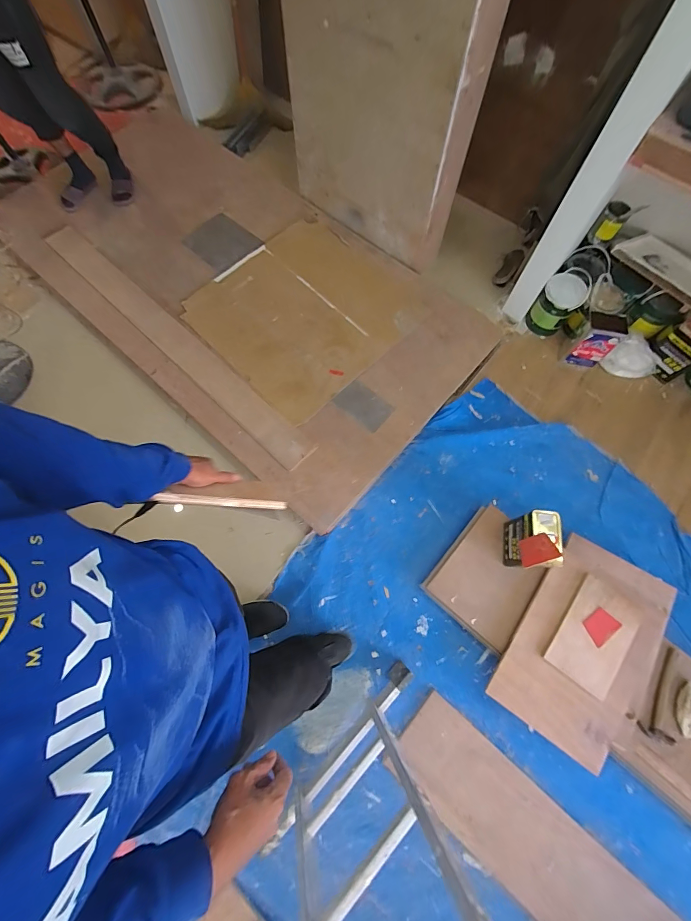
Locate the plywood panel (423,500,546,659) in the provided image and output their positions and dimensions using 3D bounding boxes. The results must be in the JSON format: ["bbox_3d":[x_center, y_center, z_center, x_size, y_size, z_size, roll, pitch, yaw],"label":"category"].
[{"bbox_3d":[0.528,0.418,1.368,0.330,0.039,0.409,37,84,22],"label":"plywood panel"}]

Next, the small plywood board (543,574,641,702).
[{"bbox_3d":[0.831,0.582,1.248,0.212,0.015,0.327,35,75,12],"label":"small plywood board"}]

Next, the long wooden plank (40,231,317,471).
[{"bbox_3d":[-0.805,-0.564,1.717,1.765,0.046,0.158,42,77,12],"label":"long wooden plank"}]

